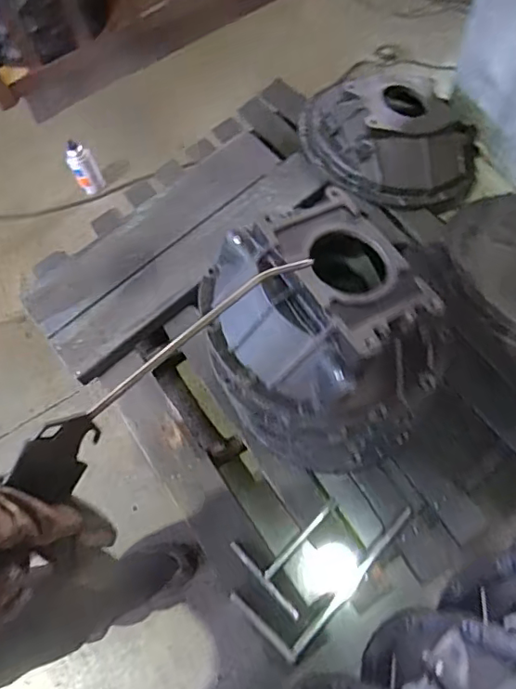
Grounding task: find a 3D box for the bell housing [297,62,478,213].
[{"bbox_3d":[0.310,-0.447,1.253,0.405,0.201,0.300,-4,67,4],"label":"bell housing"}]

